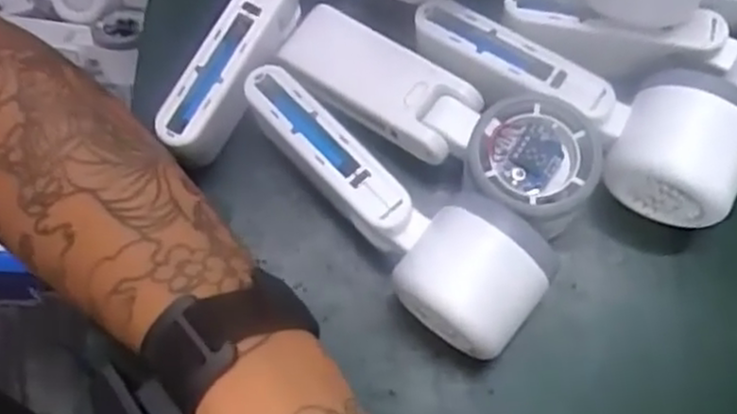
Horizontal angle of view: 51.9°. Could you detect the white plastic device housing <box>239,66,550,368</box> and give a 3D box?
[{"bbox_3d":[0.006,0.001,0.353,0.166,0.055,0.056,36,77,12],"label":"white plastic device housing"}]

